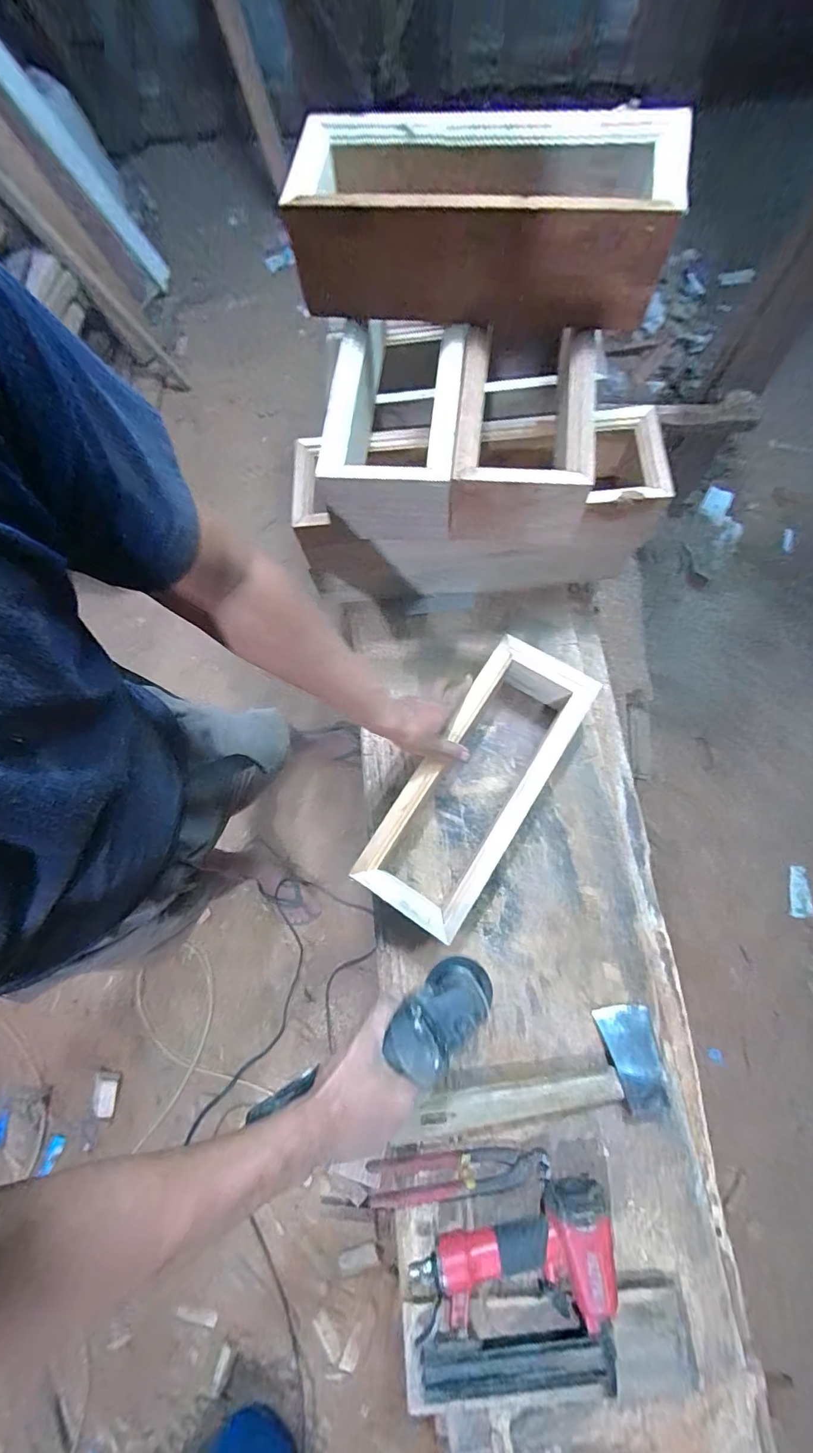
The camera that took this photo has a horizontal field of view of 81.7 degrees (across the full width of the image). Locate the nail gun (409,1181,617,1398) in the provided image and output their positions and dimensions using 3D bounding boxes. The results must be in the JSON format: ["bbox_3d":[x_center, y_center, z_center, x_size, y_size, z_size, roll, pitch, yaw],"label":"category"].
[{"bbox_3d":[0.120,0.627,0.521,0.210,0.050,0.189,-1,77,3],"label":"nail gun"}]

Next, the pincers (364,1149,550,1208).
[{"bbox_3d":[0.063,0.545,0.571,0.218,0.014,0.049,-7,76,2],"label":"pincers"}]

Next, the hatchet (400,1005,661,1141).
[{"bbox_3d":[0.162,0.457,0.587,0.333,0.034,0.107,-16,76,0],"label":"hatchet"}]

